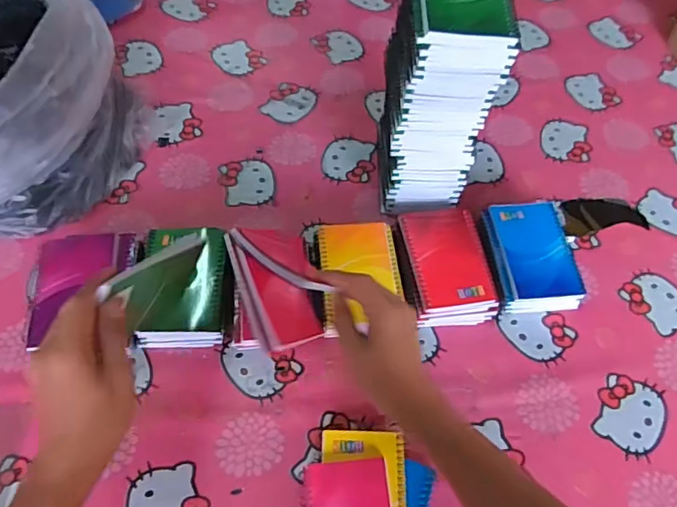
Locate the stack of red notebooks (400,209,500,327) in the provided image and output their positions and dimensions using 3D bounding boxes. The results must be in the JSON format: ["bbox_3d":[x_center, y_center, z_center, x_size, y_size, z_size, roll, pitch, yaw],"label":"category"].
[{"bbox_3d":[0.124,0.016,0.654,0.095,0.042,0.145,-6,58,-6],"label":"stack of red notebooks"}]

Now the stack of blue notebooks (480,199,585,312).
[{"bbox_3d":[0.226,0.007,0.656,0.095,0.046,0.138,-3,57,-4],"label":"stack of blue notebooks"}]

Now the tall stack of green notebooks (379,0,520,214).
[{"bbox_3d":[0.106,-0.165,0.623,0.096,0.286,0.131,1,57,-2],"label":"tall stack of green notebooks"}]

